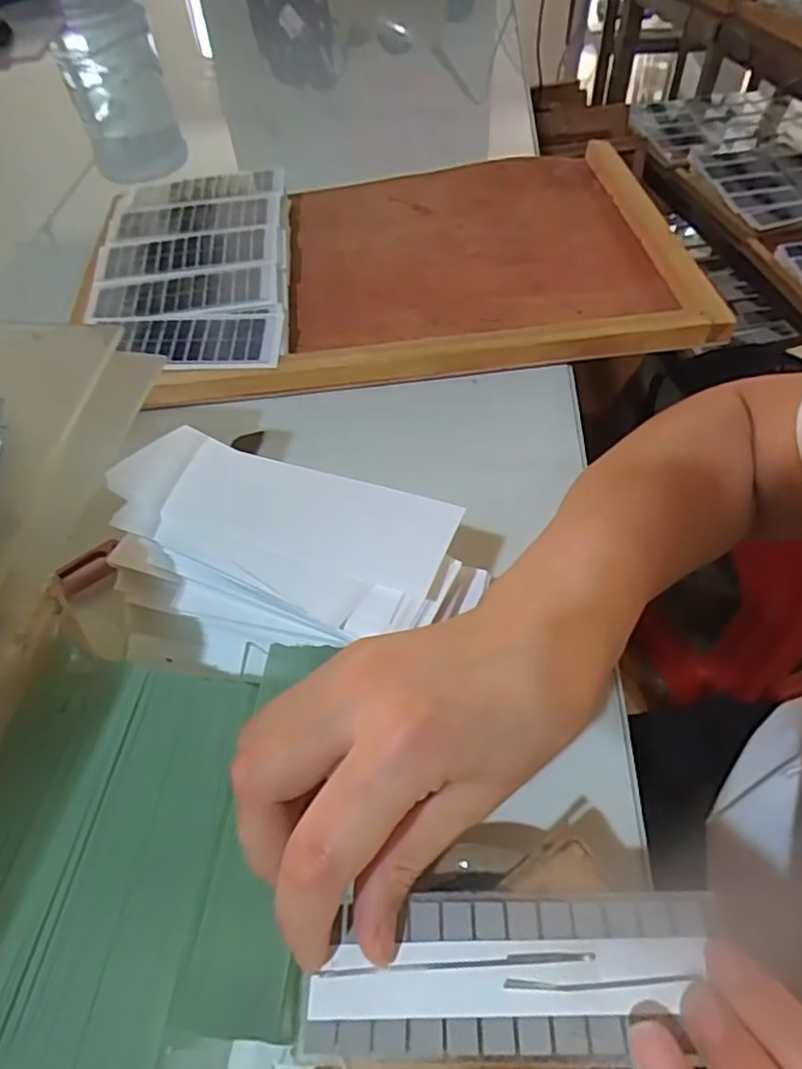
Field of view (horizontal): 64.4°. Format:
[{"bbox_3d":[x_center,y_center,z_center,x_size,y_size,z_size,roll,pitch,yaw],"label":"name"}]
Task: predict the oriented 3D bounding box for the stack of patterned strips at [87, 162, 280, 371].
[{"bbox_3d":[-0.163,-0.216,0.500,0.140,0.016,0.249,-6,57,-3],"label":"stack of patterned strips"}]

